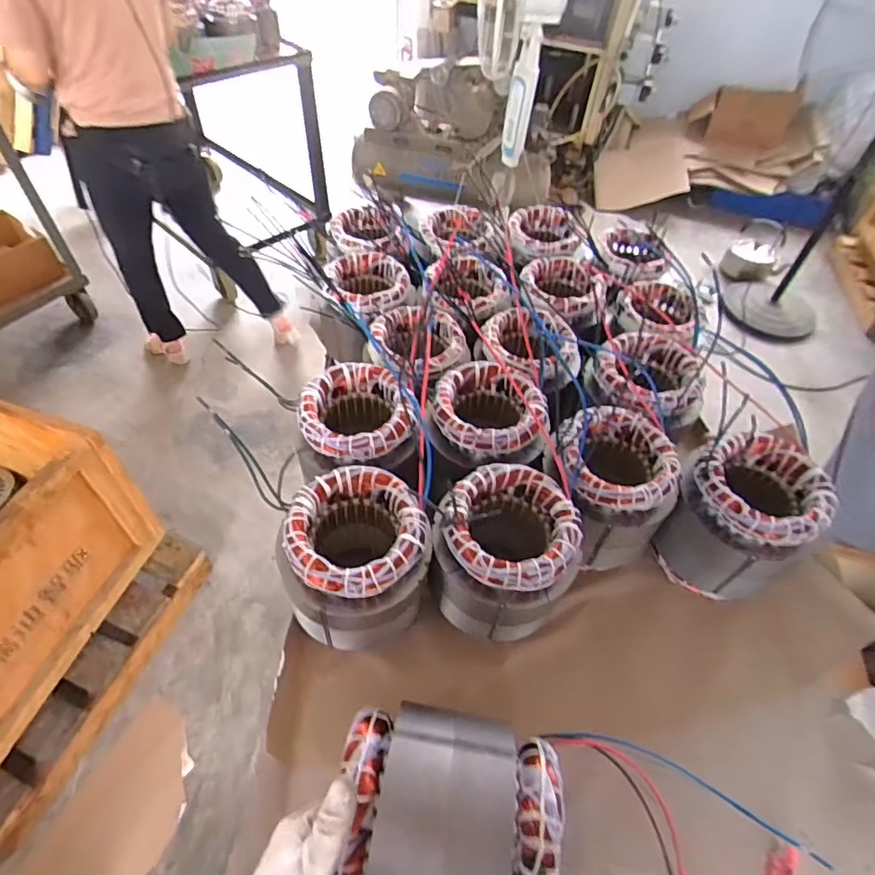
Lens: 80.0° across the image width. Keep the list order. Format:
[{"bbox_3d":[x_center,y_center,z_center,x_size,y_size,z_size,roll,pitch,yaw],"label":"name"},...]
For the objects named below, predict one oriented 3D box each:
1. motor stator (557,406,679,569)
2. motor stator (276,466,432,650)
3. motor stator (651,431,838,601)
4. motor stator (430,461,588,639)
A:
[{"bbox_3d":[0.205,0.069,0.635,0.131,0.171,0.131,2,51,-2],"label":"motor stator"},{"bbox_3d":[-0.081,0.141,0.569,0.136,0.176,0.137,2,51,-2],"label":"motor stator"},{"bbox_3d":[0.353,0.099,0.615,0.140,0.157,0.131,2,51,-2],"label":"motor stator"},{"bbox_3d":[0.072,0.132,0.574,0.140,0.147,0.136,2,51,-2],"label":"motor stator"}]

